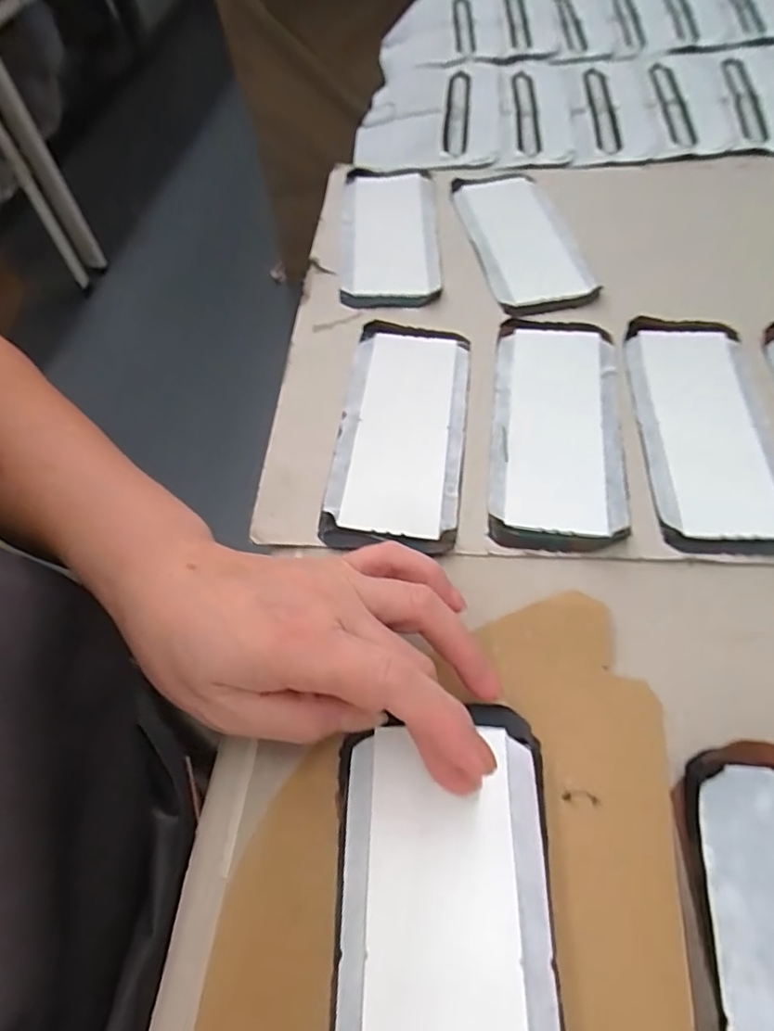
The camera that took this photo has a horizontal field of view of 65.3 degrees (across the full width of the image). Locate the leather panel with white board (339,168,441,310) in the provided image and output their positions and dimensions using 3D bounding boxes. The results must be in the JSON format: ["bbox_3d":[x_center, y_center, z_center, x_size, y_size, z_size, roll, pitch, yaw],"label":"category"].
[{"bbox_3d":[0.002,-0.207,0.446,0.069,0.022,0.164,2,55,-5],"label":"leather panel with white board"}]

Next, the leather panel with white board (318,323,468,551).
[{"bbox_3d":[0.009,-0.051,0.338,0.069,0.006,0.158,5,57,7],"label":"leather panel with white board"}]

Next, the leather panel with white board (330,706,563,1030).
[{"bbox_3d":[0.019,0.150,0.198,0.074,0.009,0.162,0,55,3],"label":"leather panel with white board"}]

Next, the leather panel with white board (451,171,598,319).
[{"bbox_3d":[0.099,-0.203,0.441,0.075,0.014,0.165,-11,56,-4],"label":"leather panel with white board"}]

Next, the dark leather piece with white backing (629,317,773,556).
[{"bbox_3d":[0.176,-0.050,0.331,0.067,0.009,0.158,2,56,5],"label":"dark leather piece with white backing"}]

